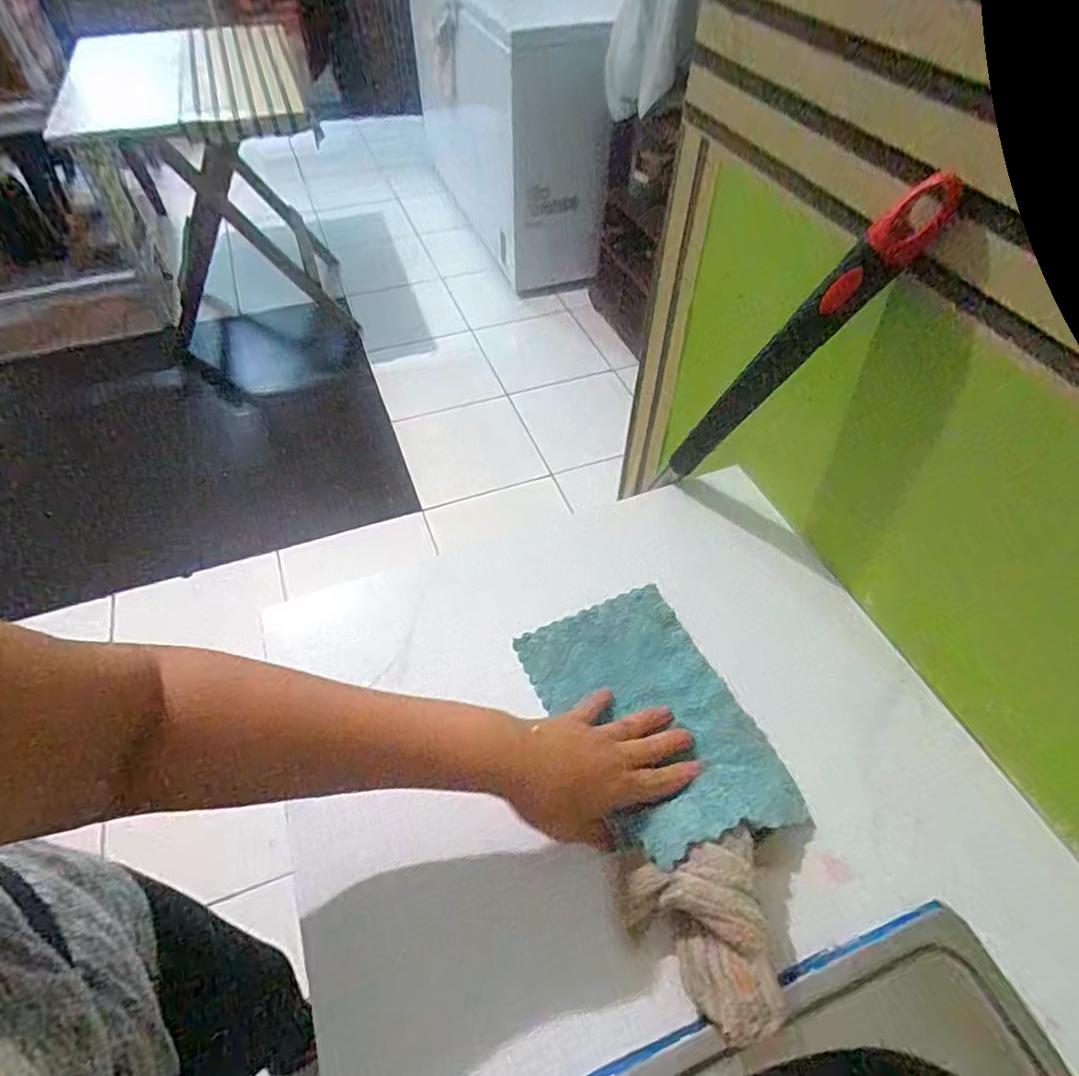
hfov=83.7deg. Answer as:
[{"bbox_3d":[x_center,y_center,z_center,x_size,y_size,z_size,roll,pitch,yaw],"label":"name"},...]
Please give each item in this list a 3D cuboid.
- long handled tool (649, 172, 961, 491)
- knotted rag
[{"bbox_3d":[0.196,-0.142,0.520,0.036,0.353,0.024,42,60,4],"label":"long handled tool"},{"bbox_3d":[0.108,0.248,0.374,0.093,0.039,0.102,-14,54,-11],"label":"knotted rag"}]

